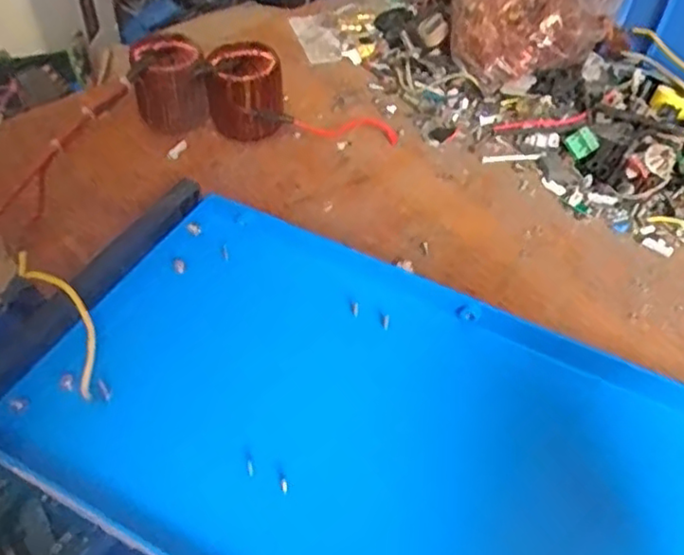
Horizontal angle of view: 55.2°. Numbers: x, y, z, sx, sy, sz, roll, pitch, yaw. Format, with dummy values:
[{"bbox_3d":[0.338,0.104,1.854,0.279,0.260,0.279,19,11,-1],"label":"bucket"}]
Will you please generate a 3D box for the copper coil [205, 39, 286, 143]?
[{"bbox_3d":[-0.082,-0.155,0.566,0.064,0.070,0.064,5,48,1],"label":"copper coil"}]

